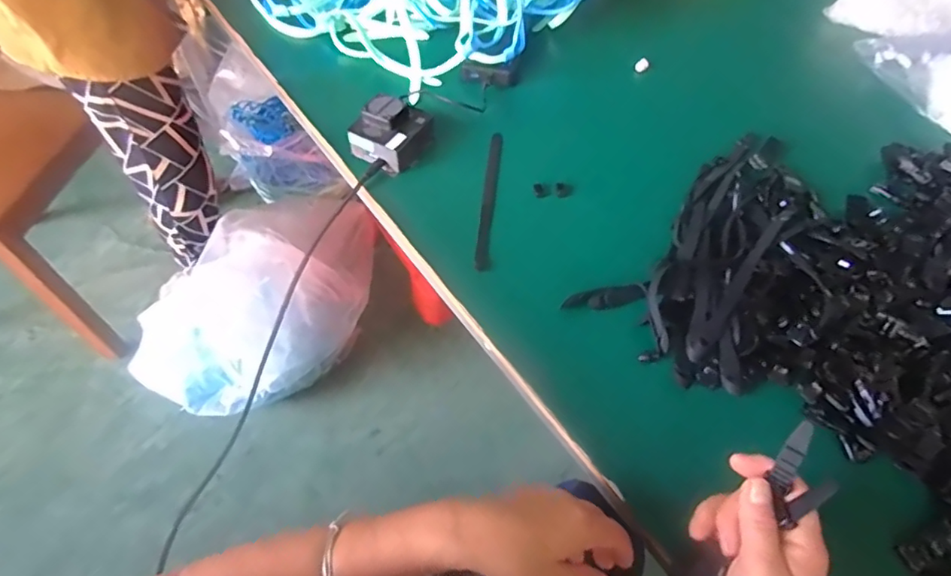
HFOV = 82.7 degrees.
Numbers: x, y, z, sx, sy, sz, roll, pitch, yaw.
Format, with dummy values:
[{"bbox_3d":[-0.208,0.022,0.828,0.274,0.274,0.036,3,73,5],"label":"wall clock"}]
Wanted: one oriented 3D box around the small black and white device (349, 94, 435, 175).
[{"bbox_3d":[-0.089,-0.176,0.617,0.077,0.048,0.087,31,59,16],"label":"small black and white device"}]

